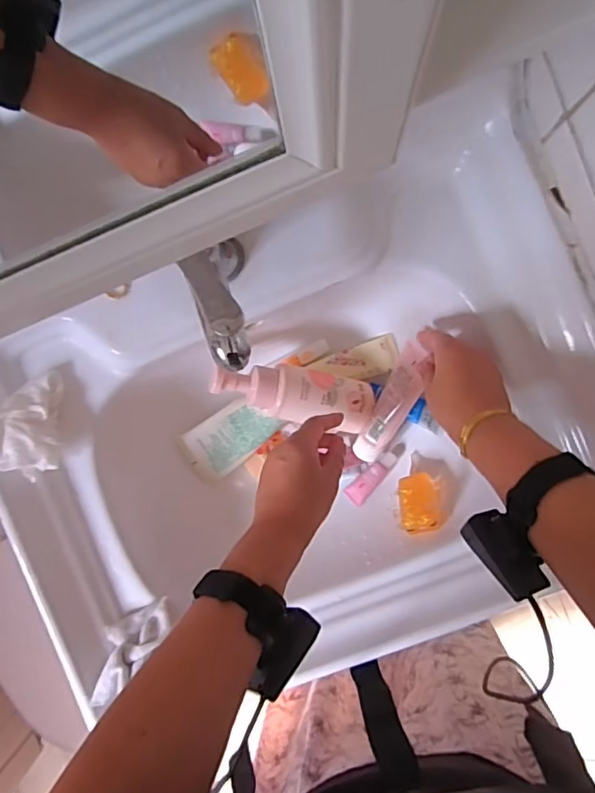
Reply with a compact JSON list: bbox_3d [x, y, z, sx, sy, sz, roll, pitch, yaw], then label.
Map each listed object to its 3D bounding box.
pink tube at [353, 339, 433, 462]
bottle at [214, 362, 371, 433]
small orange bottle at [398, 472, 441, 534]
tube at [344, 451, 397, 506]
[{"bbox_3d":[0.106,0.014,0.610,0.035,0.029,0.150,24,119,2],"label":"pink tube"},{"bbox_3d":[-0.004,-0.002,0.607,0.180,0.044,0.061,11,92,-14],"label":"bottle"},{"bbox_3d":[0.131,0.114,0.594,0.041,0.071,0.017,-3,130,7],"label":"small orange bottle"},{"bbox_3d":[0.087,0.095,0.639,0.021,0.018,0.073,43,93,1],"label":"tube"}]

